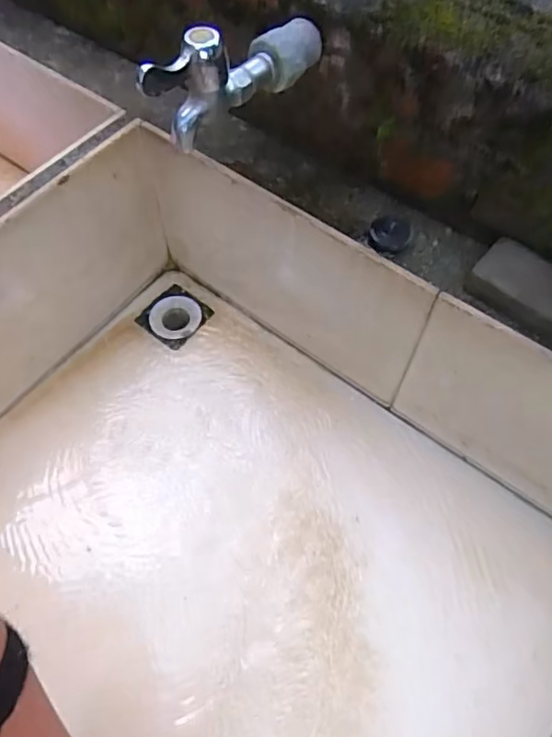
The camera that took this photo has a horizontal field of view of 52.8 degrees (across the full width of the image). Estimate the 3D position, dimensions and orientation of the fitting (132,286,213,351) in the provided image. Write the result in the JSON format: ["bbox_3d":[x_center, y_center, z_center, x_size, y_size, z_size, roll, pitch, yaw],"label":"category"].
[{"bbox_3d":[-0.120,-0.058,0.669,0.070,0.019,0.068,37,68,19],"label":"fitting"}]

